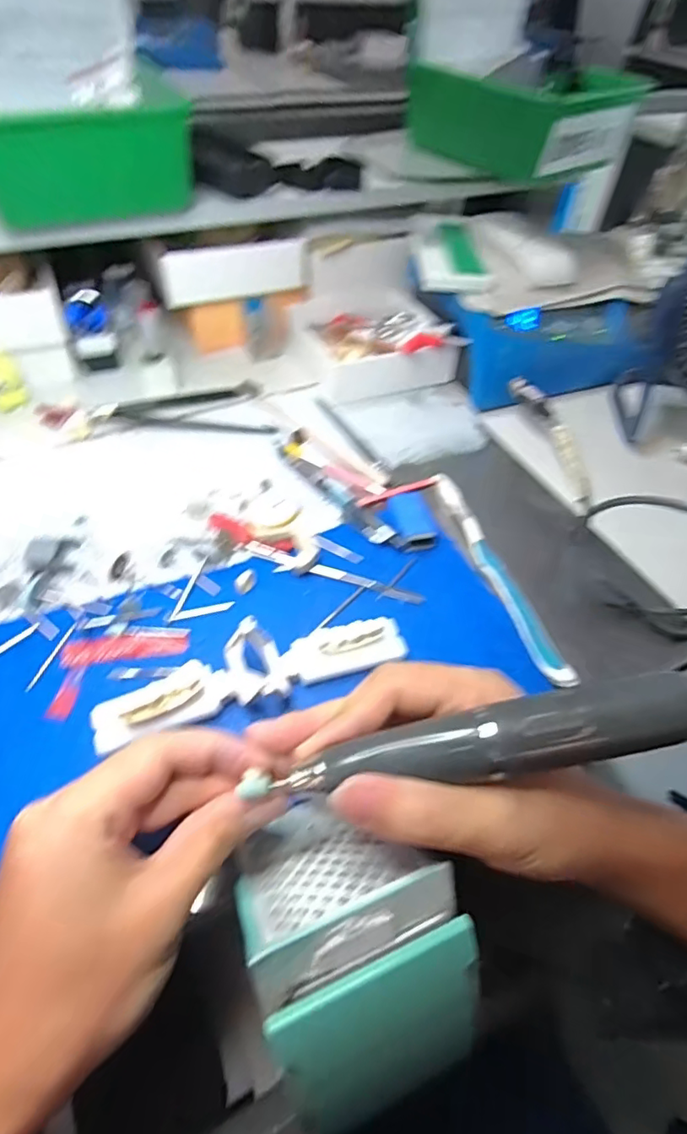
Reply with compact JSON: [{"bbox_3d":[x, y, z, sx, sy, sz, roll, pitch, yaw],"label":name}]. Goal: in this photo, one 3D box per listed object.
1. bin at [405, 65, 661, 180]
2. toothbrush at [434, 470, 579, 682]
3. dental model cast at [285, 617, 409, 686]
[{"bbox_3d":[0.168,-0.426,0.521,0.139,0.067,0.157,-32,58,-26],"label":"bin"},{"bbox_3d":[0.100,0.002,0.370,0.017,0.013,0.175,-13,52,-14],"label":"toothbrush"},{"bbox_3d":[0.003,0.047,0.321,0.069,0.024,0.024,-12,52,-13],"label":"dental model cast"}]

